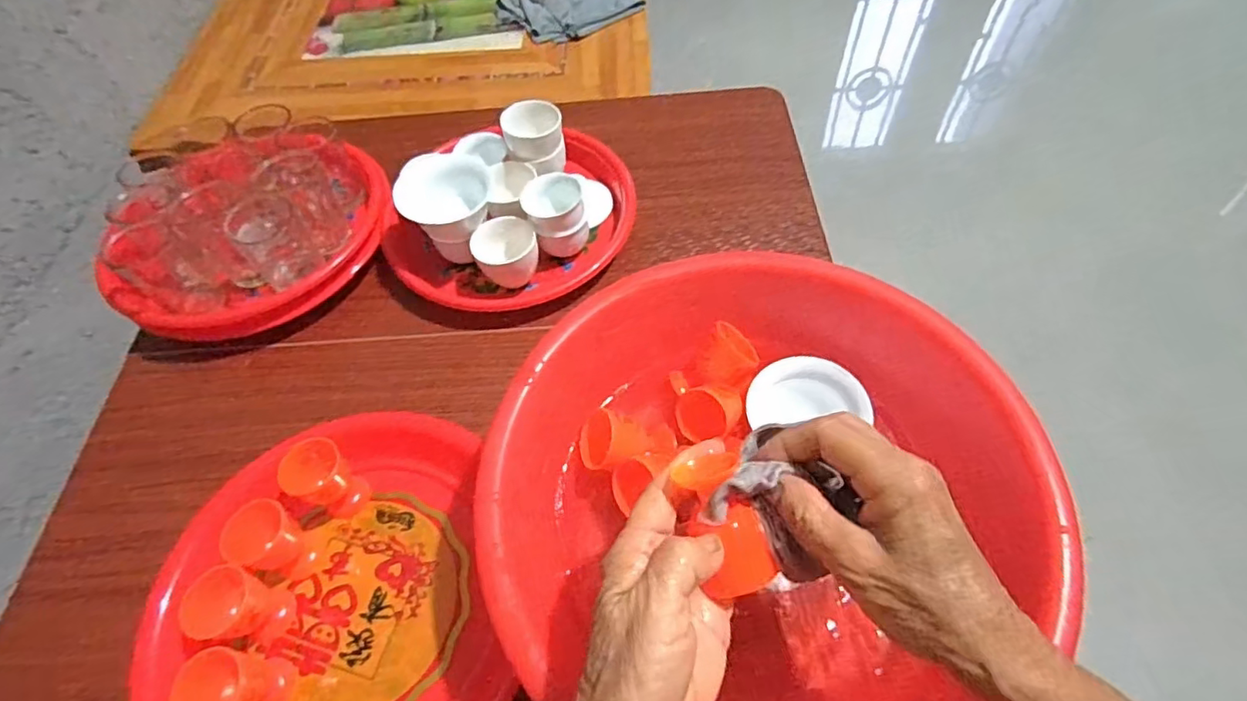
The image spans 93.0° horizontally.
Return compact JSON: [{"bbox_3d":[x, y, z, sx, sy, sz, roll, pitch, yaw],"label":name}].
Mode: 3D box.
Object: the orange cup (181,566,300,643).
[{"bbox_3d":[-0.248,0.167,0.385,0.043,0.053,0.040,-2,58,3],"label":"orange cup"}]

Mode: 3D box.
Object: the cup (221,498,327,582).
[{"bbox_3d":[-0.239,0.130,0.407,0.045,0.055,0.041,17,61,14],"label":"cup"}]

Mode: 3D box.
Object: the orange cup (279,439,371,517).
[{"bbox_3d":[-0.212,0.093,0.425,0.034,0.065,0.038,32,66,21],"label":"orange cup"}]

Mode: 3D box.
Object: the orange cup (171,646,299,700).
[{"bbox_3d":[-0.234,0.203,0.356,0.037,0.062,0.038,-2,58,3],"label":"orange cup"}]

